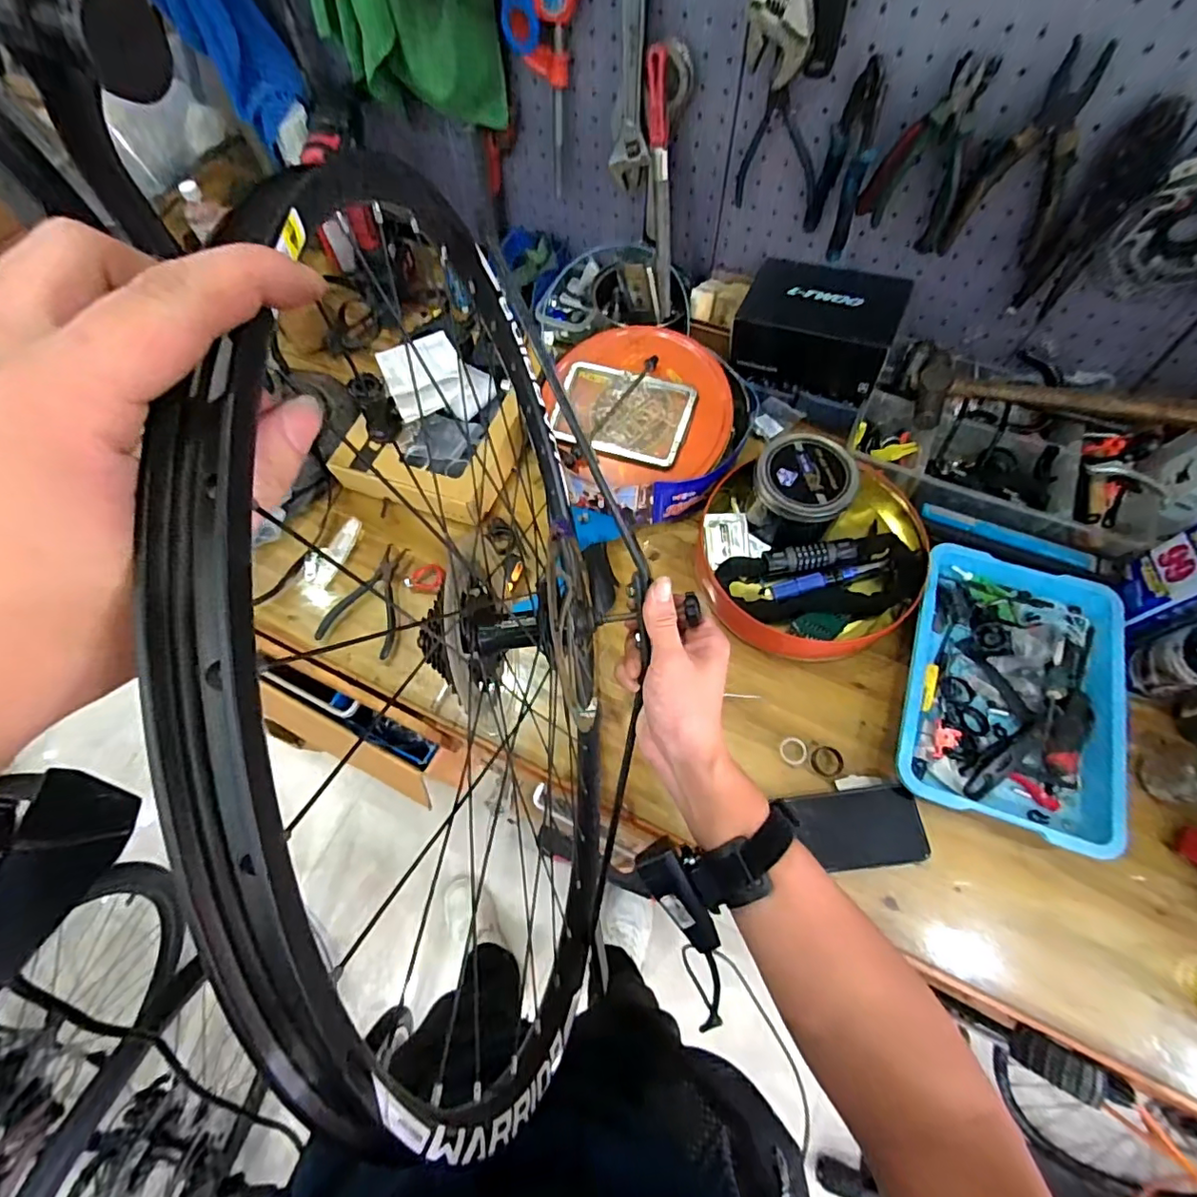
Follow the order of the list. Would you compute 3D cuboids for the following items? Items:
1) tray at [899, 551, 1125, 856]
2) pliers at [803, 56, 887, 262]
[{"bbox_3d":[0.473,0.098,0.641,0.219,0.060,0.315,18,67,10],"label":"tray"},{"bbox_3d":[0.288,-0.504,0.644,0.021,0.179,0.074,-13,65,-4],"label":"pliers"}]

